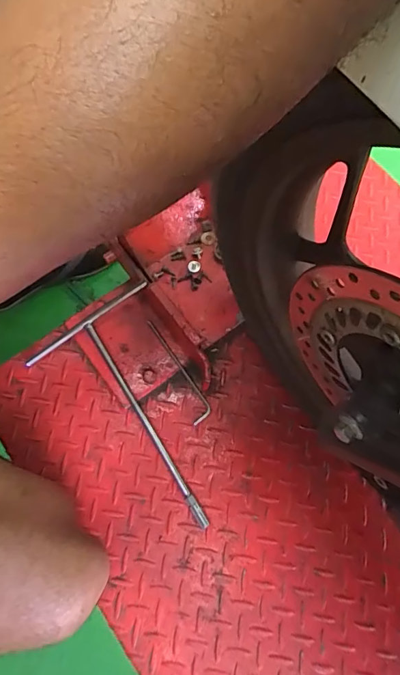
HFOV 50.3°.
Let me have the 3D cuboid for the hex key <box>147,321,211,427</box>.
[{"bbox_3d":[-0.029,0.042,0.573,0.027,0.008,0.155,-26,76,-8],"label":"hex key"}]

